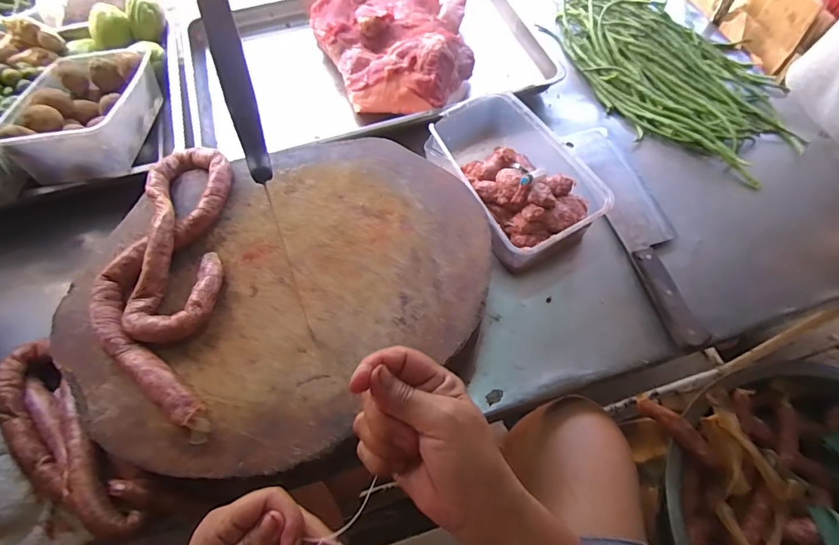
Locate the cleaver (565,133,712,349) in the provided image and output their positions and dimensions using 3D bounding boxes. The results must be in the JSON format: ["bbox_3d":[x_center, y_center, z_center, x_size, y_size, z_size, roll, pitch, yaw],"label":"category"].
[{"bbox_3d":[0.299,-0.074,0.628,0.073,0.025,0.368,-11,63,-6],"label":"cleaver"}]

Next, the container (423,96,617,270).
[{"bbox_3d":[0.126,-0.131,0.635,0.159,0.079,0.252,-23,64,-12],"label":"container"}]

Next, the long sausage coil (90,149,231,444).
[{"bbox_3d":[-0.278,0.001,0.499,0.119,0.034,0.349,-7,62,-3],"label":"long sausage coil"}]

